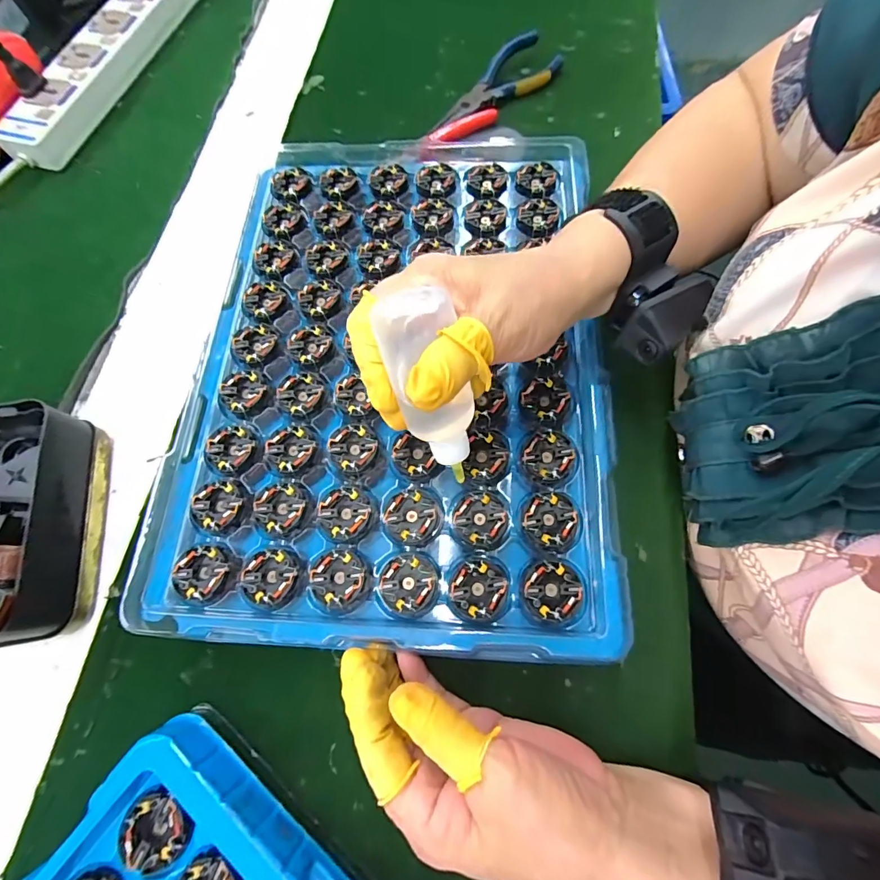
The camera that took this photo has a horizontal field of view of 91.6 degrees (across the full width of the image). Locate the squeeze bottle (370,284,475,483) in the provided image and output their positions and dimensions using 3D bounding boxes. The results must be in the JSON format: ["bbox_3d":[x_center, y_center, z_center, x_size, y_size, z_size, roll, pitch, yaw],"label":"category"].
[{"bbox_3d":[-0.004,-0.023,0.209,0.034,0.093,0.028,-26,39,-8],"label":"squeeze bottle"}]

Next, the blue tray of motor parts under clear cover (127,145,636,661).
[{"bbox_3d":[-0.029,-0.063,0.291,0.272,0.030,0.364,2,67,4],"label":"blue tray of motor parts under clear cover"}]

